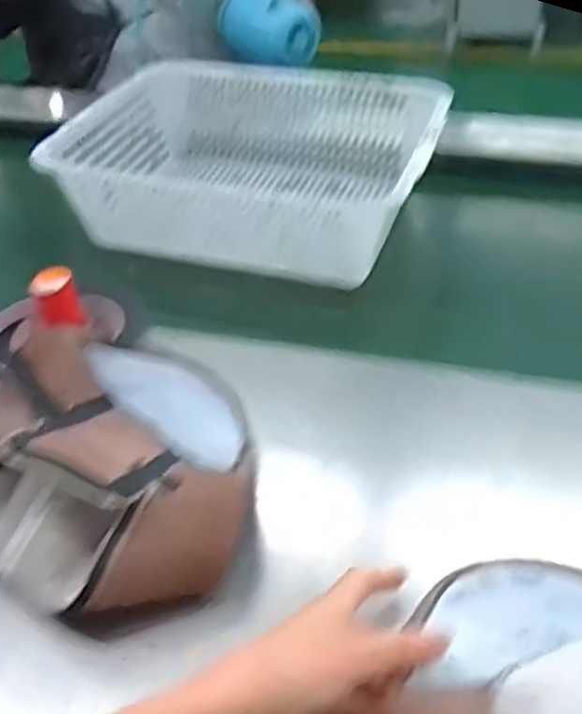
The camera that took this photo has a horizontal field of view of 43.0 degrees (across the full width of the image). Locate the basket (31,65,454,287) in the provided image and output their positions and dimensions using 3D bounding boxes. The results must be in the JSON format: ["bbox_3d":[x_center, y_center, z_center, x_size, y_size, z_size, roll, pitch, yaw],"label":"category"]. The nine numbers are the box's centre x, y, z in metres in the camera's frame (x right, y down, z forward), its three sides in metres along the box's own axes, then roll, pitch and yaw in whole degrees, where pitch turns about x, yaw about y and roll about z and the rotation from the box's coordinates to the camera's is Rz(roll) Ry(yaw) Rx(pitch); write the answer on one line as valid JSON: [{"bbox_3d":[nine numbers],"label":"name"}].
[{"bbox_3d":[-0.037,-0.220,0.847,0.393,0.111,0.307,11,44,16],"label":"basket"}]

